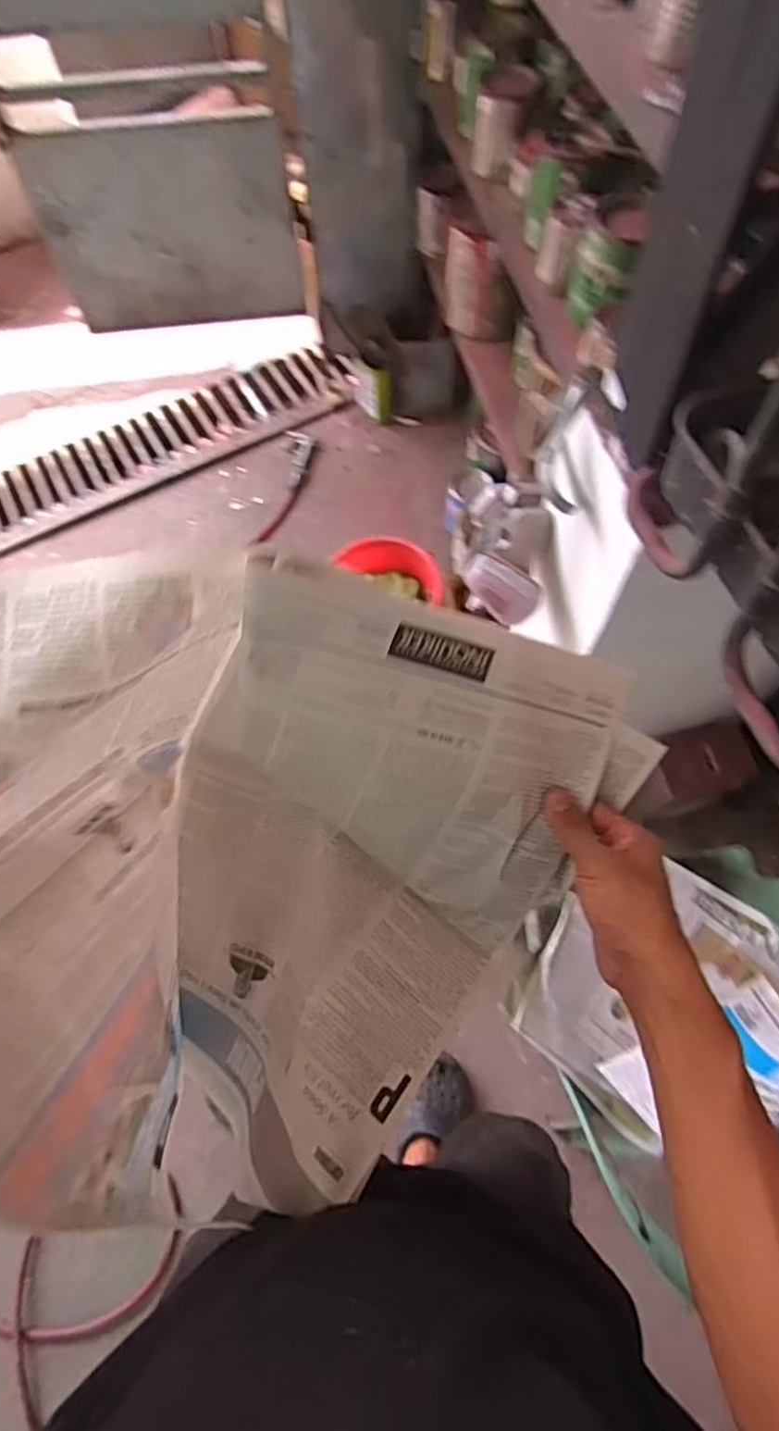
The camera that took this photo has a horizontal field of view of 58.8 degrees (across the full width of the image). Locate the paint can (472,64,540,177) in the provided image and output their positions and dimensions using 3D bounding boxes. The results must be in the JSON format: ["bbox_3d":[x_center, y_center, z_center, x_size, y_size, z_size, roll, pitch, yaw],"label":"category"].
[{"bbox_3d":[0.186,-0.968,1.128,0.089,0.110,0.091,0,67,1],"label":"paint can"}]

